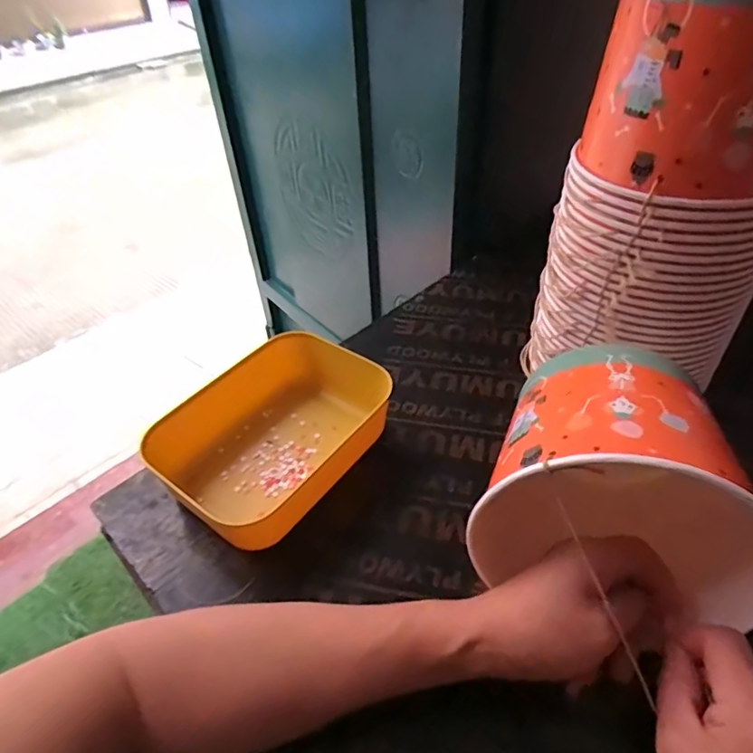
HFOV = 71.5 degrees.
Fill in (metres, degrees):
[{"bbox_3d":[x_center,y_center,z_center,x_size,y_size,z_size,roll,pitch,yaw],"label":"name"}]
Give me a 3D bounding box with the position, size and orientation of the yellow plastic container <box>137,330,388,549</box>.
[{"bbox_3d":[-0.080,0.046,0.450,0.142,0.057,0.191,26,50,29],"label":"yellow plastic container"}]

